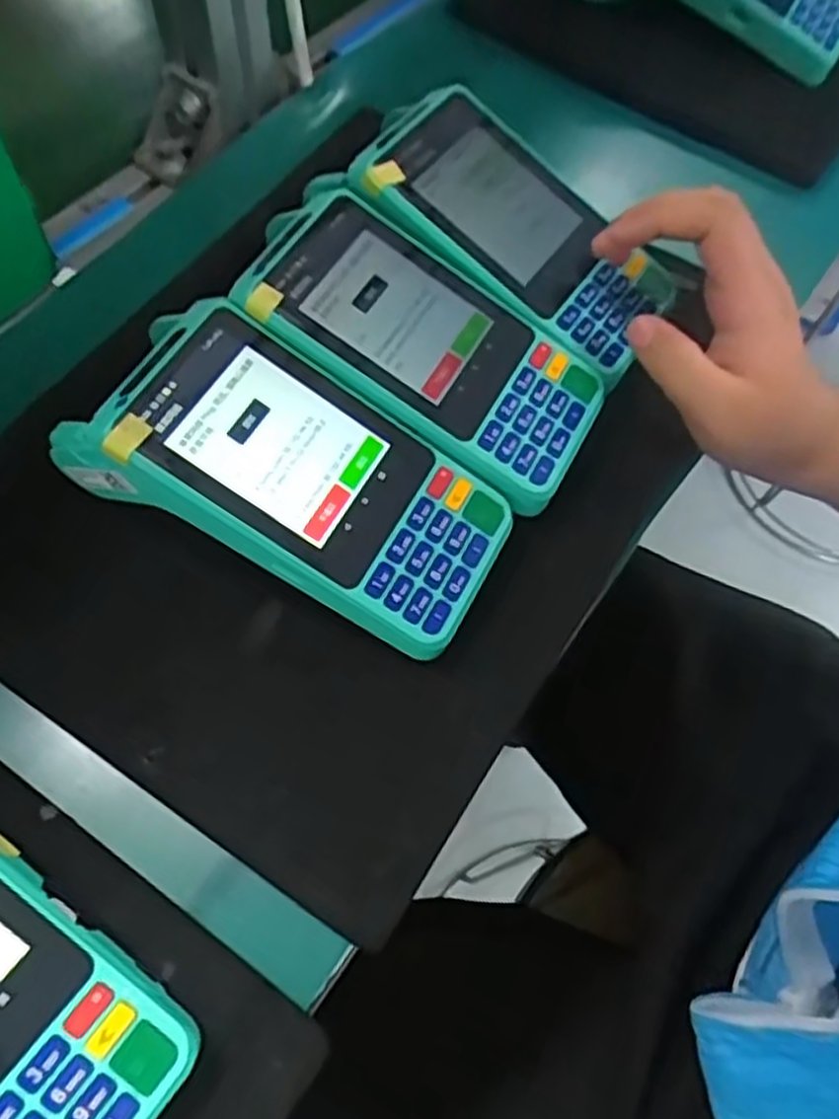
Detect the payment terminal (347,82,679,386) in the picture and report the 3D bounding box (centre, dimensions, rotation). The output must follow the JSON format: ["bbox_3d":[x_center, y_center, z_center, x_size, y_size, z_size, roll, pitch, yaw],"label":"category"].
[{"bbox_3d":[0.045,-0.150,0.358,0.141,0.049,0.082,30,65,12],"label":"payment terminal"}]

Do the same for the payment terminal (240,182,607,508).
[{"bbox_3d":[0.003,-0.085,0.332,0.144,0.061,0.076,26,64,10],"label":"payment terminal"}]

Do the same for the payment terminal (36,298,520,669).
[{"bbox_3d":[-0.048,-0.032,0.303,0.164,0.063,0.079,26,64,10],"label":"payment terminal"}]

